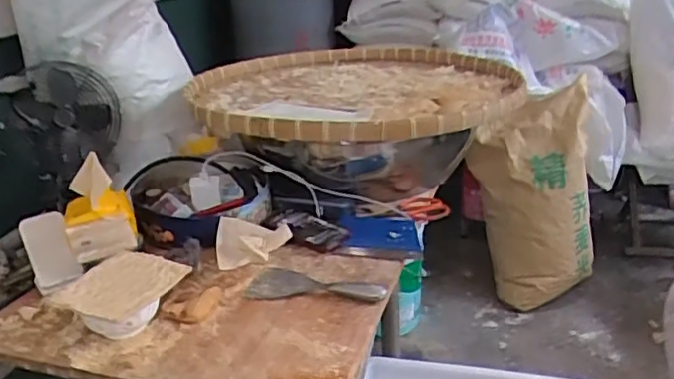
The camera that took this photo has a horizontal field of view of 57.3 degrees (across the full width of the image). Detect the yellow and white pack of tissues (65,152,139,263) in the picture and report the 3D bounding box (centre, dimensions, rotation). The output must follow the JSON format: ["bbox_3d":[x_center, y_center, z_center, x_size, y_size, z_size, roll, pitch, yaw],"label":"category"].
[{"bbox_3d":[-0.404,0.026,1.040,0.106,0.135,0.118,-10,24,-19],"label":"yellow and white pack of tissues"}]

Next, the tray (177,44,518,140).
[{"bbox_3d":[0.039,-0.206,1.325,0.679,0.079,0.696,-2,23,1],"label":"tray"}]

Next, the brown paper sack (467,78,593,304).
[{"bbox_3d":[0.556,0.027,1.780,0.313,0.567,0.204,-9,24,-16],"label":"brown paper sack"}]

